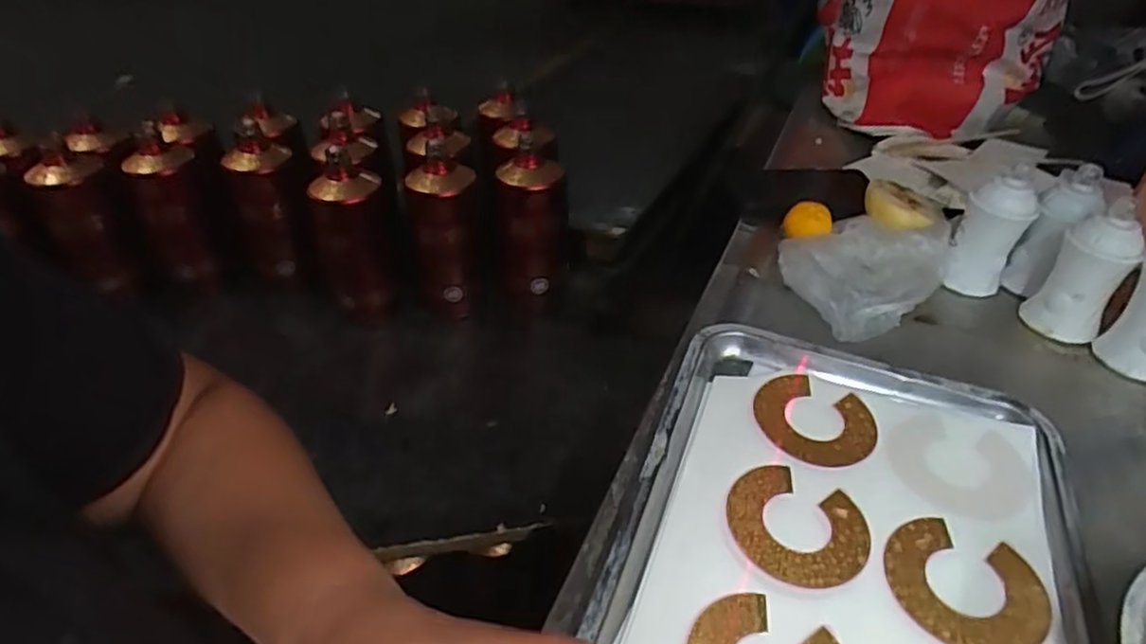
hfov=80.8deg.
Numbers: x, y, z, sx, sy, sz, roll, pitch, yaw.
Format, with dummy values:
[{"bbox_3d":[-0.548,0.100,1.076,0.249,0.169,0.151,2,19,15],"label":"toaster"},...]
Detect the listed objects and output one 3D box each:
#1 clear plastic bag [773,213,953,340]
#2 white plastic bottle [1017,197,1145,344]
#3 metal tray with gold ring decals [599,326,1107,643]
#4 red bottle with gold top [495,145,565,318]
[{"bbox_3d":[0.256,-0.050,0.599,0.160,0.036,0.114,-23,44,-25],"label":"clear plastic bag"},{"bbox_3d":[0.422,-0.040,0.558,0.055,0.103,0.050,17,42,21],"label":"white plastic bottle"},{"bbox_3d":[0.164,0.134,0.389,0.244,0.023,0.339,12,41,16],"label":"metal tray with gold ring decals"},{"bbox_3d":[-0.050,-0.099,0.809,0.080,0.191,0.071,-8,37,-6],"label":"red bottle with gold top"}]

